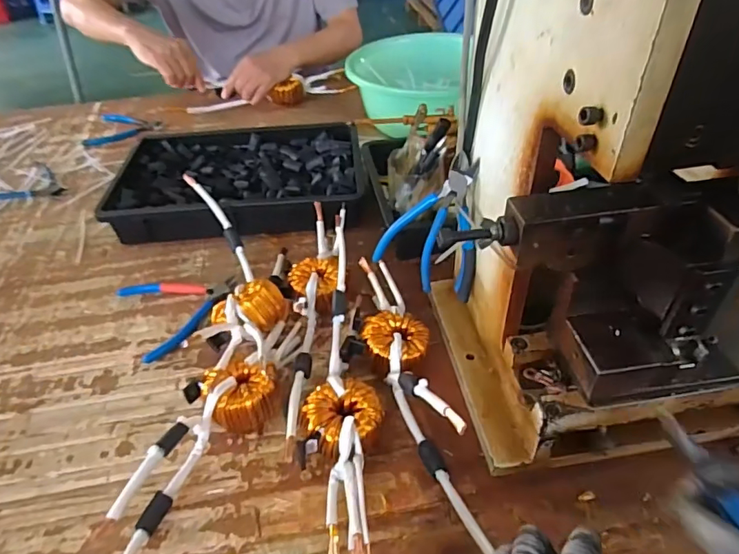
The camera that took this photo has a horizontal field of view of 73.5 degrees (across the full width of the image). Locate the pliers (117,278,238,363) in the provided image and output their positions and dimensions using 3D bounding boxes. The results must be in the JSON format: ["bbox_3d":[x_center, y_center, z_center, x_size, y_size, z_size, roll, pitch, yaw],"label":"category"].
[{"bbox_3d":[-0.231,0.029,0.614,0.130,0.013,0.136,-26,46,-23],"label":"pliers"}]

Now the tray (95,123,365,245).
[{"bbox_3d":[-0.197,-0.150,0.779,0.371,0.059,0.278,-3,41,1],"label":"tray"}]

